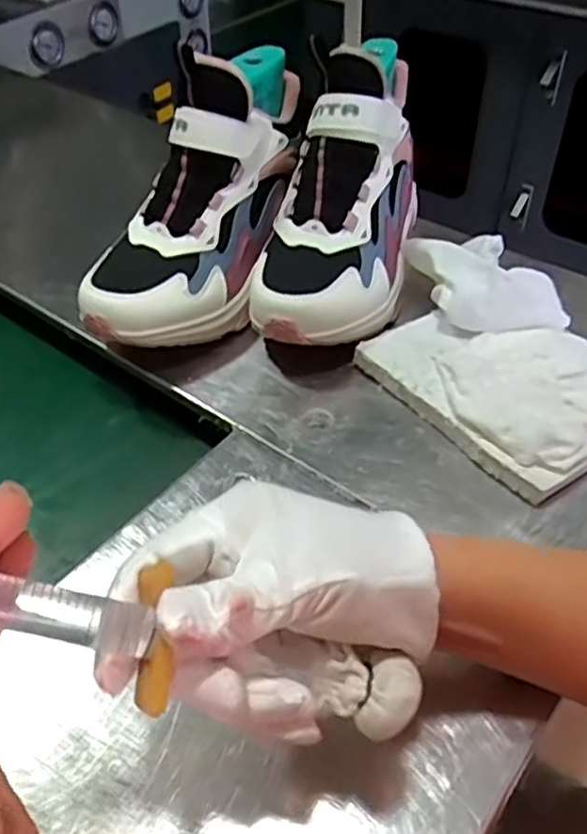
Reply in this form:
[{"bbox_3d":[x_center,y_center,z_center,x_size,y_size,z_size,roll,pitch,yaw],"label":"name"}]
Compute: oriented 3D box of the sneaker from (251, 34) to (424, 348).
[{"bbox_3d":[0.042,-0.162,0.506,0.088,0.115,0.242,13,80,15],"label":"sneaker"}]

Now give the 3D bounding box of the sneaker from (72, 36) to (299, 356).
[{"bbox_3d":[-0.062,-0.162,0.489,0.093,0.103,0.248,21,80,21],"label":"sneaker"}]

